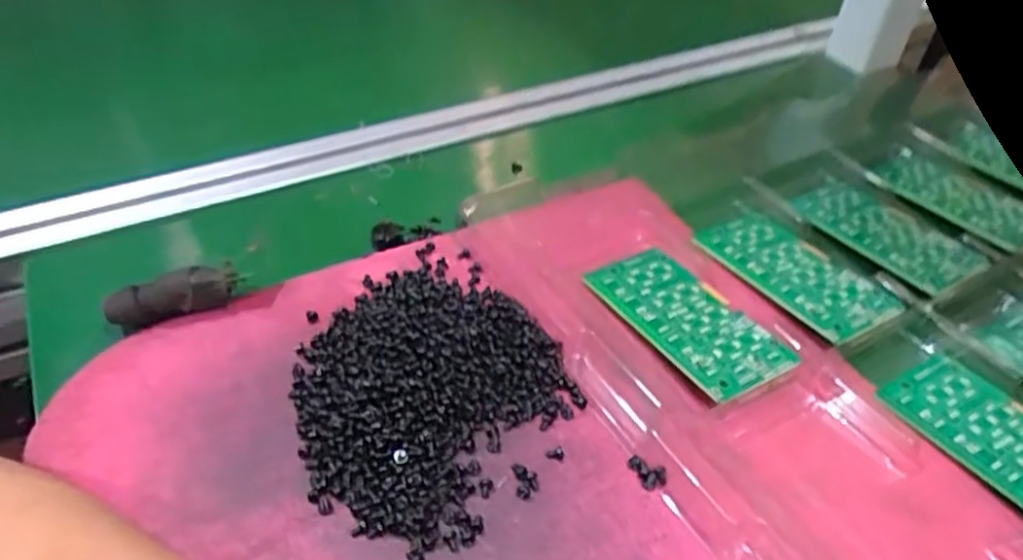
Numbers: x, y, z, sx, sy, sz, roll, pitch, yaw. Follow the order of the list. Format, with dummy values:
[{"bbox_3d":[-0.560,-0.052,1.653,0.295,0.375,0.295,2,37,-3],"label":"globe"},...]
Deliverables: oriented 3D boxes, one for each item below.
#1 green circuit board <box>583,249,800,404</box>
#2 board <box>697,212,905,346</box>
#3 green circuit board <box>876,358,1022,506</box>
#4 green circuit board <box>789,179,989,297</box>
[{"bbox_3d":[0.078,0.017,0.331,0.045,0.008,0.092,-21,50,-23],"label":"green circuit board"},{"bbox_3d":[0.137,-0.005,0.357,0.046,0.004,0.091,-22,50,-24],"label":"board"},{"bbox_3d":[0.199,0.066,0.289,0.045,0.006,0.093,-22,50,-24],"label":"green circuit board"},{"bbox_3d":[0.199,-0.026,0.393,0.056,0.004,0.094,-19,43,-24],"label":"green circuit board"}]

